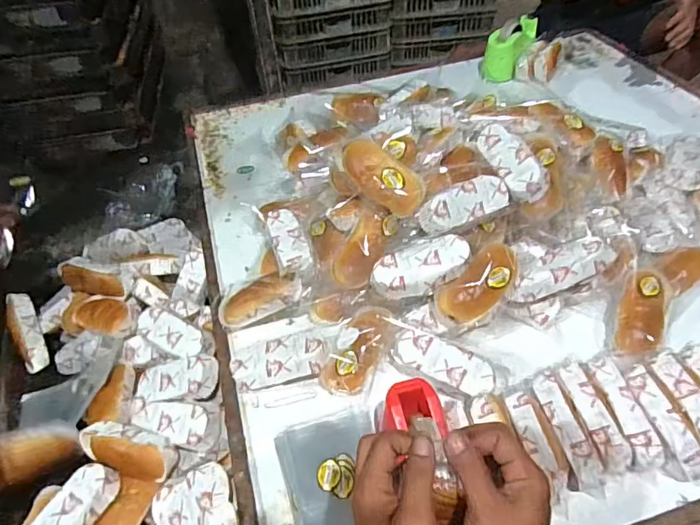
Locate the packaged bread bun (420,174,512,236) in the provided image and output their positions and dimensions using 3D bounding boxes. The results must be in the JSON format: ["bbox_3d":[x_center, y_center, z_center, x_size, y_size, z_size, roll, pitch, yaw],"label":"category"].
[{"bbox_3d":[0.168,-0.088,0.724,0.148,0.042,0.051,-26,49,-19],"label":"packaged bread bun"}]

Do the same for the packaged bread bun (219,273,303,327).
[{"bbox_3d":[-0.141,0.056,0.770,0.149,0.044,0.059,-22,42,21],"label":"packaged bread bun"}]

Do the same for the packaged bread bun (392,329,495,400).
[{"bbox_3d":[0.127,0.136,0.675,0.134,0.045,0.056,19,50,21],"label":"packaged bread bun"}]

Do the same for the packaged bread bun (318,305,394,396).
[{"bbox_3d":[0.014,0.123,0.714,0.066,0.036,0.140,21,63,23],"label":"packaged bread bun"}]

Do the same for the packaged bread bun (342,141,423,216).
[{"bbox_3d":[0.047,-0.124,0.730,0.140,0.065,0.045,41,21,7],"label":"packaged bread bun"}]

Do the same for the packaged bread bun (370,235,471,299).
[{"bbox_3d":[0.099,0.006,0.705,0.137,0.048,0.063,-15,47,-10],"label":"packaged bread bun"}]

